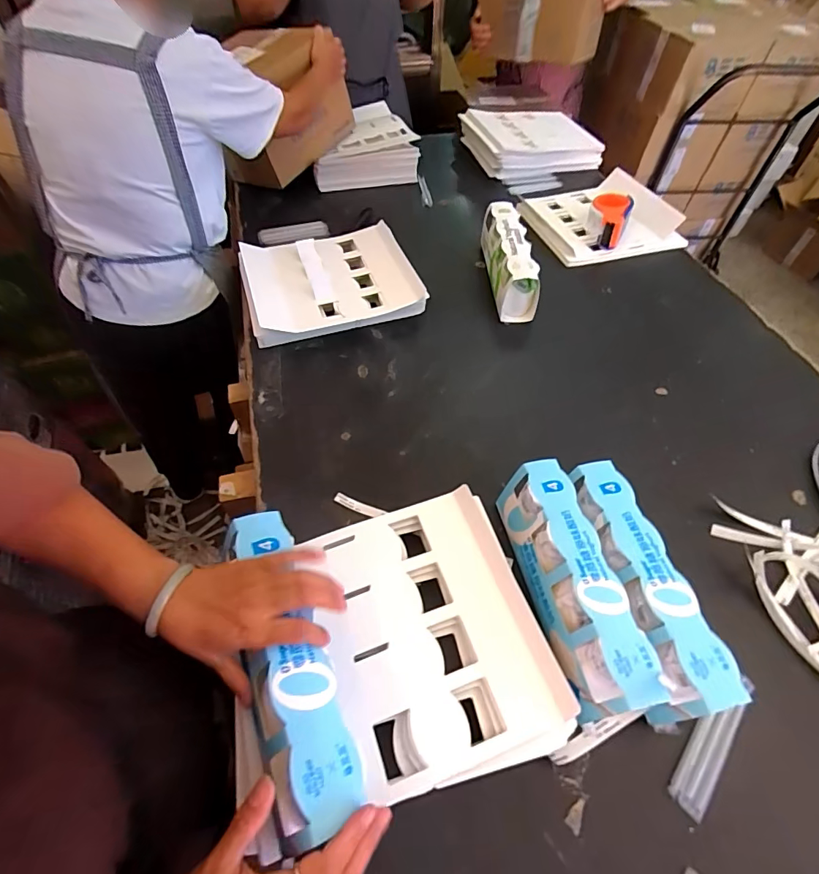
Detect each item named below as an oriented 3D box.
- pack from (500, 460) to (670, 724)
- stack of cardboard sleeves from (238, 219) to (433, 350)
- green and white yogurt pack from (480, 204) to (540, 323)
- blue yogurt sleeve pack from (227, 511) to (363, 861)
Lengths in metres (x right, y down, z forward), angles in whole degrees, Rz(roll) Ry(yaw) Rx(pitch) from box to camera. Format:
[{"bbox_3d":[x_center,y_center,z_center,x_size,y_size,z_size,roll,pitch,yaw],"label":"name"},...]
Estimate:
[{"bbox_3d":[0.181,0.168,0.520,0.075,0.104,0.267,-9,54,-8],"label":"pack"},{"bbox_3d":[-0.155,-0.307,0.868,0.316,0.063,0.269,-15,55,-12],"label":"stack of cardboard sleeves"},{"bbox_3d":[0.197,-0.360,0.895,0.081,0.123,0.274,-6,66,-5],"label":"green and white yogurt pack"},{"bbox_3d":[-0.113,0.192,0.398,0.072,0.043,0.264,-18,58,-14],"label":"blue yogurt sleeve pack"}]

